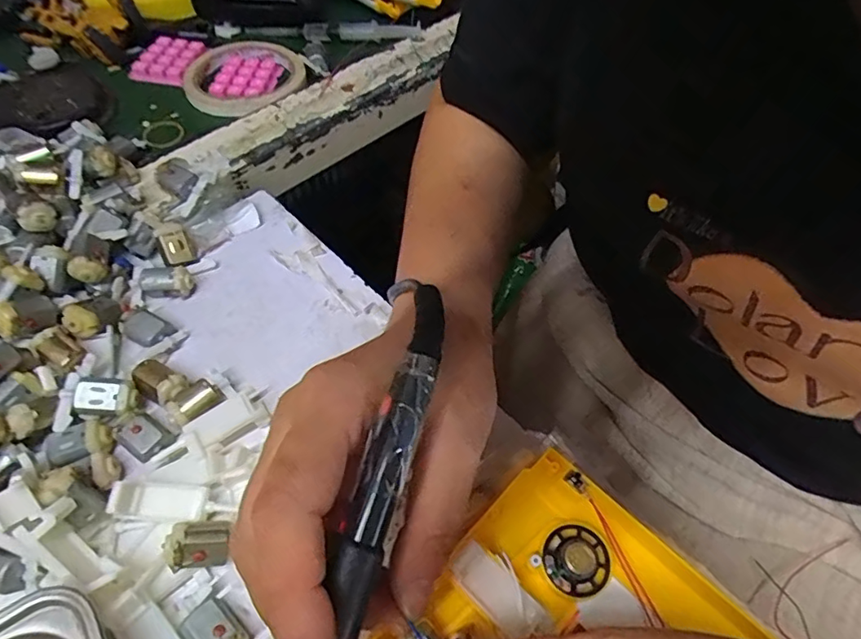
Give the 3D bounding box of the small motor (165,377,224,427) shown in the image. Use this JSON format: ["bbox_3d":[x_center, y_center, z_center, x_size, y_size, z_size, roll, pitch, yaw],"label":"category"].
[{"bbox_3d":[-0.127,0.047,0.293,0.028,0.015,0.018,-30,62,-22],"label":"small motor"}]

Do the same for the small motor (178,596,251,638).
[{"bbox_3d":[-0.093,0.138,0.235,0.029,0.015,0.019,37,61,20],"label":"small motor"}]

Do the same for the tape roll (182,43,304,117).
[{"bbox_3d":[-0.156,-0.203,0.457,0.096,0.013,0.096,2,55,-2],"label":"tape roll"}]

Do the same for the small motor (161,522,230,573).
[{"bbox_3d":[-0.107,0.103,0.247,0.026,0.013,0.018,8,76,-25],"label":"small motor"}]

